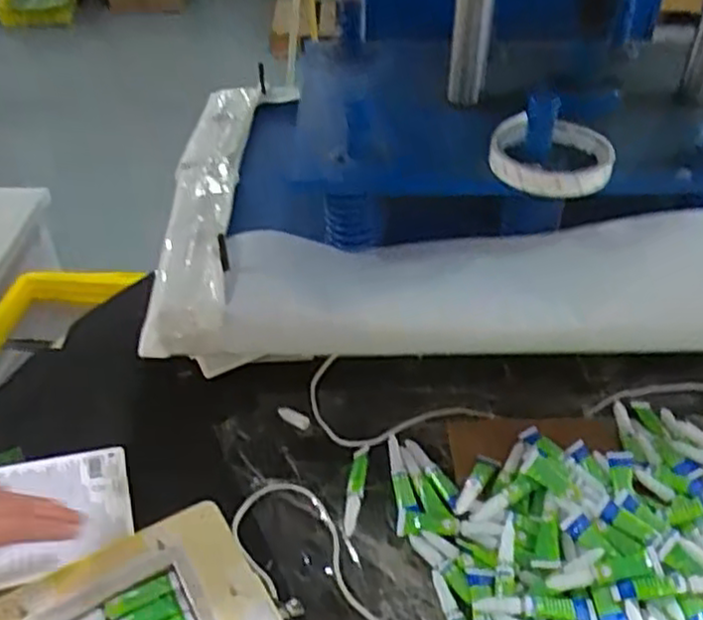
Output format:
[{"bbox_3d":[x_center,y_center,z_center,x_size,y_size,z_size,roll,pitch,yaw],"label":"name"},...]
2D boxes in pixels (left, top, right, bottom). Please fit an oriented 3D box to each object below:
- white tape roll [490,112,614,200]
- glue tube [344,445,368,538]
[{"bbox_3d":[0.151,-0.116,0.537,0.086,0.025,0.086,0,41,0],"label":"white tape roll"},{"bbox_3d":[0.004,0.147,0.591,0.014,0.007,0.082,5,41,5],"label":"glue tube"}]

